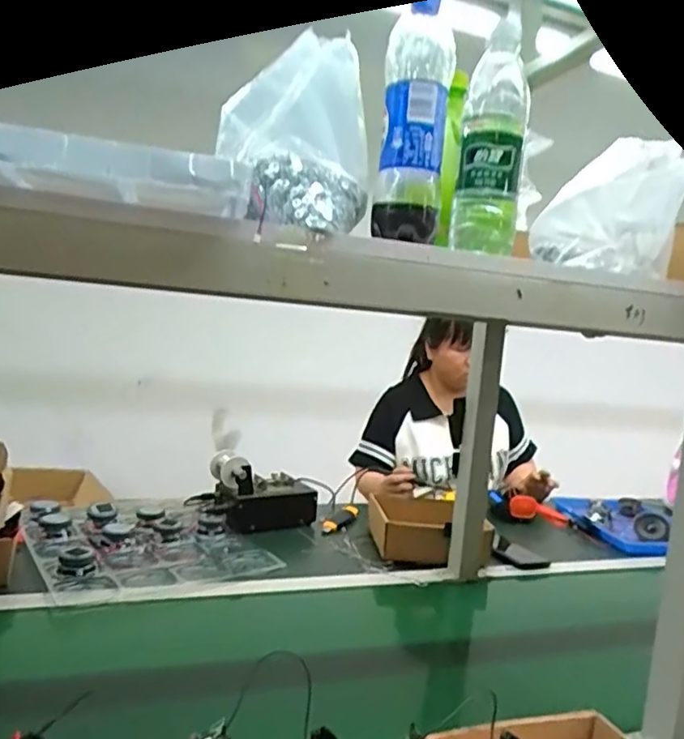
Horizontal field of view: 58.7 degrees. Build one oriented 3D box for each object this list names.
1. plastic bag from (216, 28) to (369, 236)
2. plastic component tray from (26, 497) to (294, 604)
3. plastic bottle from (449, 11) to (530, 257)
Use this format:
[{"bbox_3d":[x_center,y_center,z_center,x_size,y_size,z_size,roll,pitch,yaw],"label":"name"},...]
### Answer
[{"bbox_3d":[-0.029,-0.206,0.525,0.133,0.172,0.107,4,5,-22],"label":"plastic bag"},{"bbox_3d":[-0.346,0.301,1.075,0.372,0.050,0.375,3,6,-33],"label":"plastic component tray"},{"bbox_3d":[0.152,-0.226,0.607,0.058,0.211,0.075,7,5,16],"label":"plastic bottle"}]

